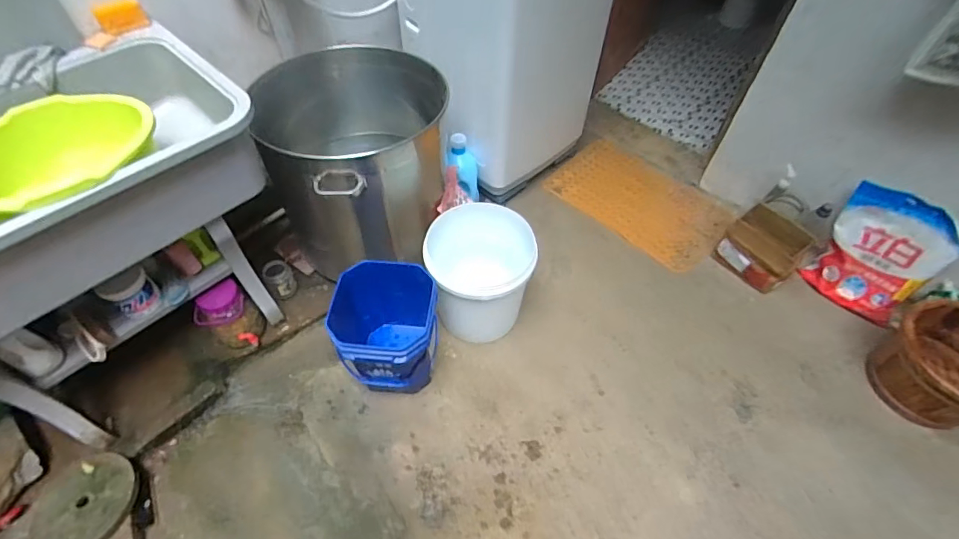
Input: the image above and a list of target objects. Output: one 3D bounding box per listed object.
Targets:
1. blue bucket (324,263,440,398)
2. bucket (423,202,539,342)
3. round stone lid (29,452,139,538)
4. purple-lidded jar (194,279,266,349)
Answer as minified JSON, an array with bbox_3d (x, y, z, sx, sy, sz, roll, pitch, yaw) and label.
[{"bbox_3d":[-0.263,0.189,1.371,0.272,0.344,0.269,0,55,-3],"label":"blue bucket"},{"bbox_3d":[-0.004,0.022,1.481,0.305,0.358,0.295,1,55,-2],"label":"bucket"},{"bbox_3d":[-1.006,0.585,1.171,0.229,0.035,0.247,0,51,-1],"label":"round stone lid"},{"bbox_3d":[-0.758,0.159,1.425,0.117,0.264,0.149,36,59,24],"label":"purple-lidded jar"}]

